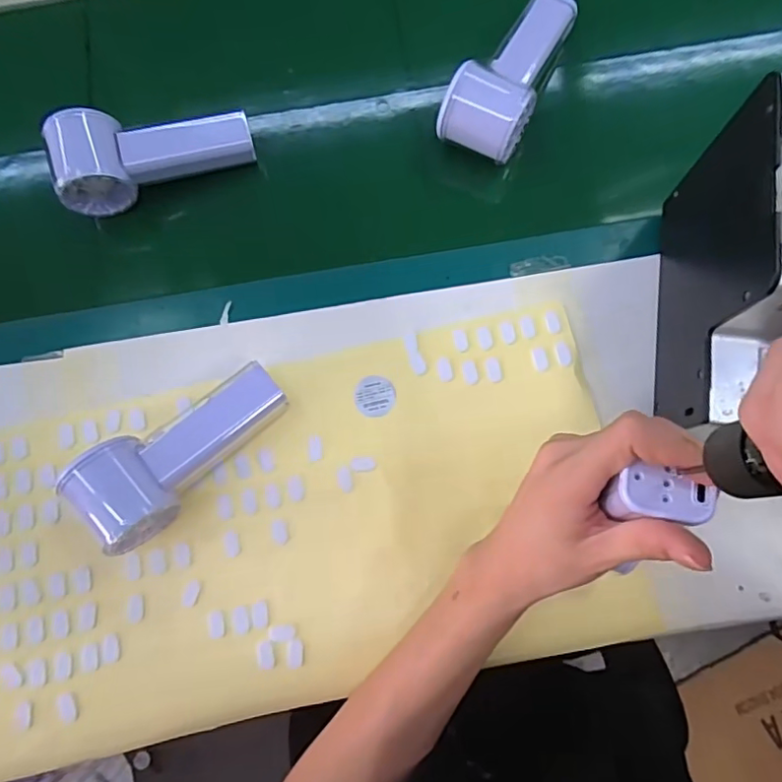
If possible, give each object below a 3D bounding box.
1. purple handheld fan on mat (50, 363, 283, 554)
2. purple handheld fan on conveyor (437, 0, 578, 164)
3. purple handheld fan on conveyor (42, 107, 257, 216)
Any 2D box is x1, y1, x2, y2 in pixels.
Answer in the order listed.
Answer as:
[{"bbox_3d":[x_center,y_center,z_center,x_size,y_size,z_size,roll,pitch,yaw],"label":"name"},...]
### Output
[{"bbox_3d":[-0.139,0.036,0.376,0.142,0.051,0.057,-43,81,-7],"label":"purple handheld fan on mat"},{"bbox_3d":[0.096,-0.250,0.439,0.061,0.057,0.154,28,81,6],"label":"purple handheld fan on conveyor"},{"bbox_3d":[-0.184,-0.188,0.448,0.145,0.060,0.067,-13,79,-2],"label":"purple handheld fan on conveyor"}]

